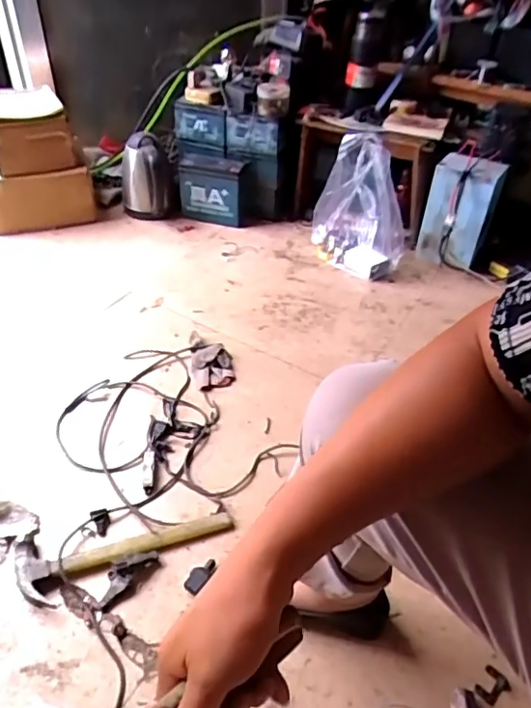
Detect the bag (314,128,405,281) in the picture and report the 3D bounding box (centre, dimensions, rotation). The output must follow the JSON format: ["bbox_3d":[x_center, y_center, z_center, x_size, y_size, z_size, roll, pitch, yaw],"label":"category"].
[{"bbox_3d":[0.255,-0.410,1.474,0.265,0.321,0.191,25,46,24],"label":"bag"}]

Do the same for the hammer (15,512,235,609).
[{"bbox_3d":[-0.207,0.306,0.828,0.317,0.030,0.100,-7,42,-10],"label":"hammer"}]

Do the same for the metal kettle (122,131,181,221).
[{"bbox_3d":[-0.342,-0.507,1.616,0.166,0.236,0.146,-6,42,-9],"label":"metal kettle"}]

